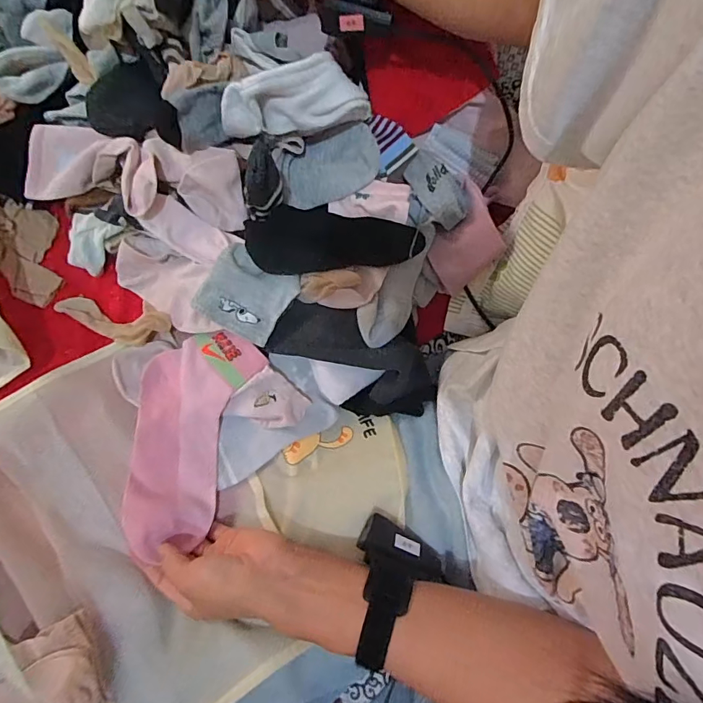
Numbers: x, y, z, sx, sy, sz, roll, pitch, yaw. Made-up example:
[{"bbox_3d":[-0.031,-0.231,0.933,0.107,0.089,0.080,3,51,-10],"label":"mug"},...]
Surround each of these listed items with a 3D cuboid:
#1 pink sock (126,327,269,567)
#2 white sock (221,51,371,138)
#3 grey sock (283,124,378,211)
[{"bbox_3d":[-0.167,0.083,0.445,0.109,0.021,0.212,11,76,3],"label":"pink sock"},{"bbox_3d":[-0.057,-0.250,0.439,0.140,0.062,0.028,-11,51,3],"label":"white sock"},{"bbox_3d":[-0.025,-0.210,0.504,0.111,0.018,0.077,-11,93,2],"label":"grey sock"}]

